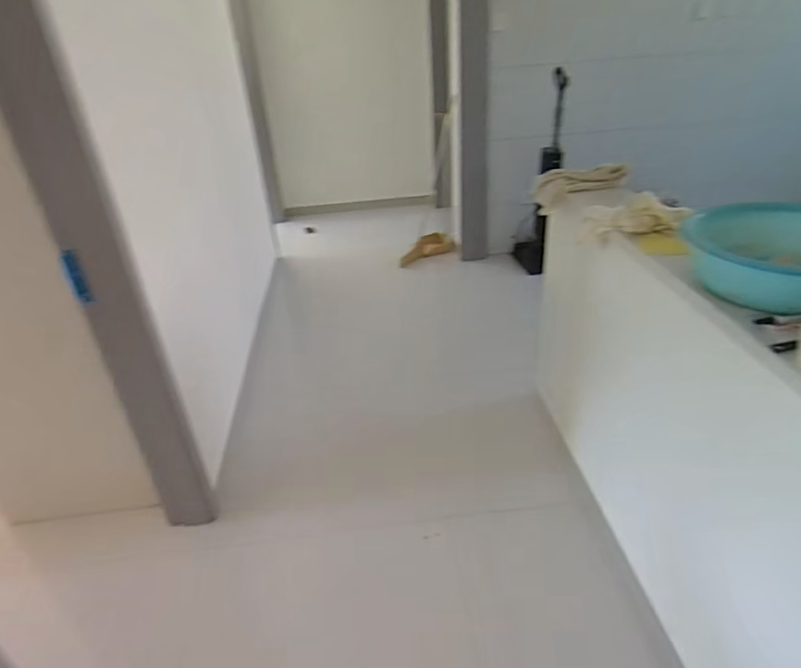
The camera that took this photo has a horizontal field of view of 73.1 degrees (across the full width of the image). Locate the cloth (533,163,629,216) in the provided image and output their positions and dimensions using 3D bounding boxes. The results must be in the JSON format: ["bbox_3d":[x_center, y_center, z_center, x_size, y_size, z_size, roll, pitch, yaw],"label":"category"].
[{"bbox_3d":[0.551,-0.458,1.669,0.279,0.122,0.074,-9,24,33],"label":"cloth"}]

